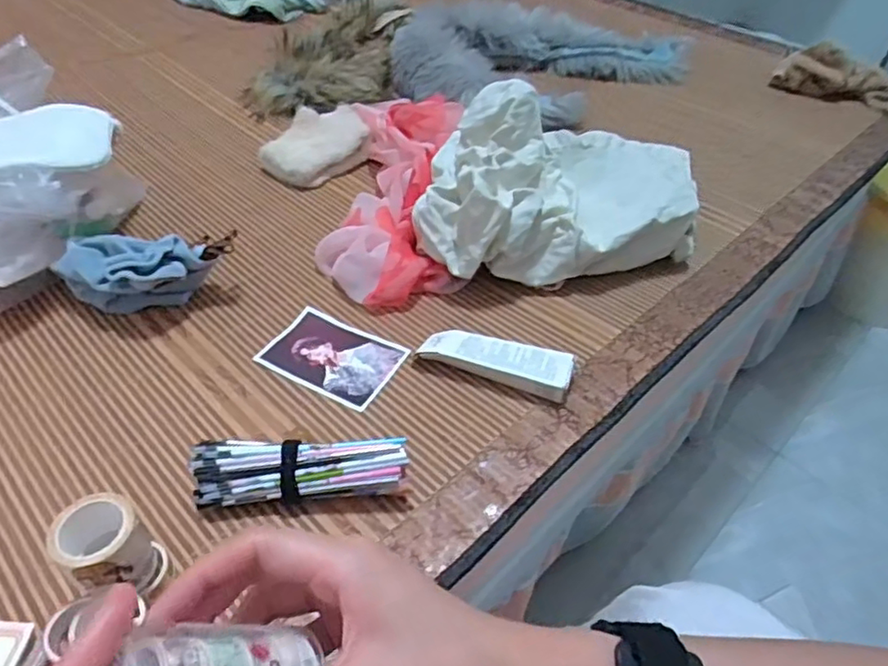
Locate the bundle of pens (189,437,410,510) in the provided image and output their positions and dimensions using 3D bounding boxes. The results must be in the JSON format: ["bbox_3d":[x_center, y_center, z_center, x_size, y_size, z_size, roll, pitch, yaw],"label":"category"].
[{"bbox_3d":[-0.092,0.094,0.406,0.131,0.036,0.033,0,44,-5],"label":"bundle of pens"}]

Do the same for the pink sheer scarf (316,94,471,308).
[{"bbox_3d":[-0.054,-0.158,0.661,0.143,0.062,0.339,2,44,-3],"label":"pink sheer scarf"}]

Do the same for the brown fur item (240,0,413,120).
[{"bbox_3d":[-0.146,-0.427,0.925,0.169,0.076,0.397,11,45,6],"label":"brown fur item"}]

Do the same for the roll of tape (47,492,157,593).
[{"bbox_3d":[-0.180,0.110,0.329,0.040,0.031,0.045,-30,54,-30],"label":"roll of tape"}]

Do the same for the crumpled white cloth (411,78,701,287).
[{"bbox_3d":[0.129,-0.146,0.607,0.327,0.137,0.170,-15,48,-19],"label":"crumpled white cloth"}]

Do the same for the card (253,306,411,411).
[{"bbox_3d":[-0.090,0.017,0.512,0.105,0.005,0.074,23,47,18],"label":"card"}]

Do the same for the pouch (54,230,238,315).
[{"bbox_3d":[-0.250,-0.047,0.527,0.140,0.058,0.058,-5,45,-10],"label":"pouch"}]

